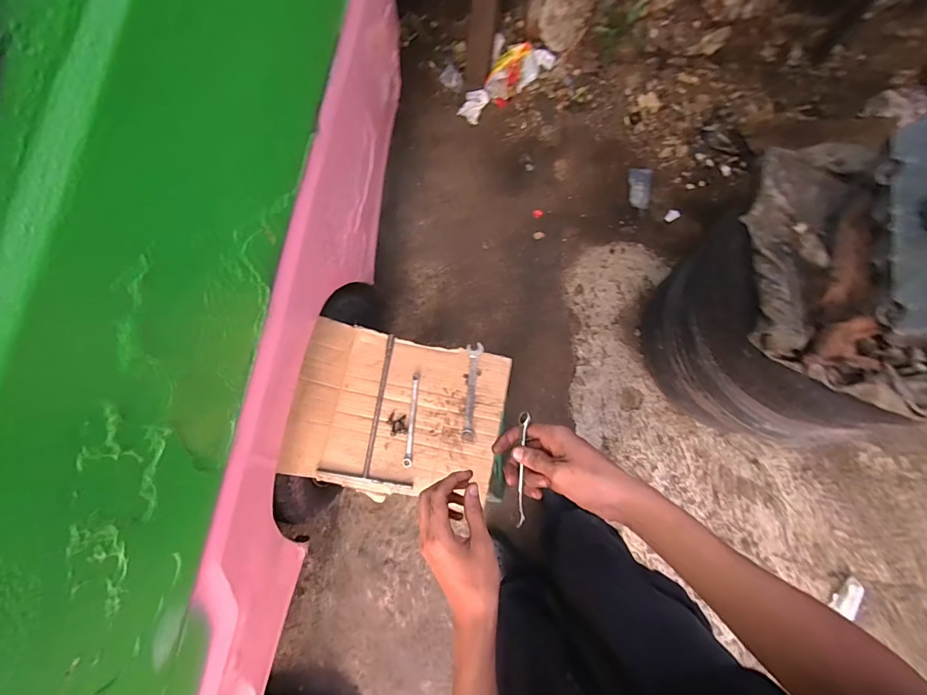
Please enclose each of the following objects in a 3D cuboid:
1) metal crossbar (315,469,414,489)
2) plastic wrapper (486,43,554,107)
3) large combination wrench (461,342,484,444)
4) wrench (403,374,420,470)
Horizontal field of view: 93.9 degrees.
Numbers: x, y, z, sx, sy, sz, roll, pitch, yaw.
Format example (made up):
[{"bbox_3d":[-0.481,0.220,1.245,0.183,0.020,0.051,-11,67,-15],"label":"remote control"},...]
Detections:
[{"bbox_3d":[-0.196,0.262,0.864,0.191,0.017,0.014,9,75,5],"label":"metal crossbar"},{"bbox_3d":[0.190,-0.989,1.547,0.242,0.048,0.139,-36,94,23],"label":"plastic wrapper"},{"bbox_3d":[0.018,0.091,0.890,0.032,0.013,0.203,3,75,3],"label":"large combination wrench"},{"bbox_3d":[-0.106,0.147,0.886,0.016,0.011,0.187,3,75,3],"label":"wrench"}]

